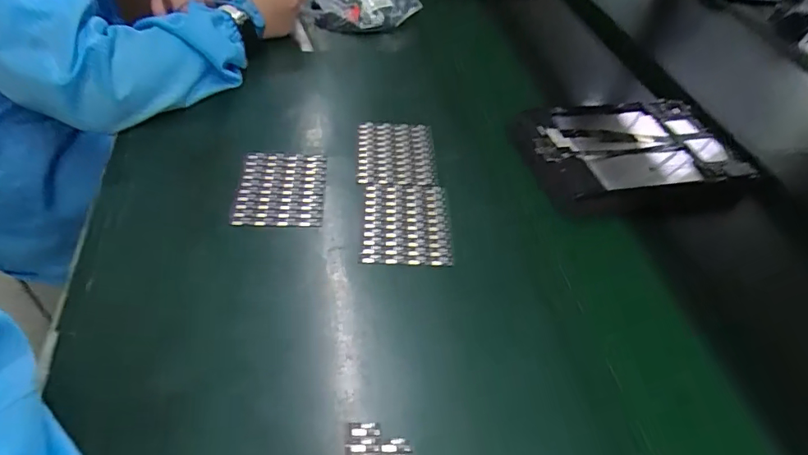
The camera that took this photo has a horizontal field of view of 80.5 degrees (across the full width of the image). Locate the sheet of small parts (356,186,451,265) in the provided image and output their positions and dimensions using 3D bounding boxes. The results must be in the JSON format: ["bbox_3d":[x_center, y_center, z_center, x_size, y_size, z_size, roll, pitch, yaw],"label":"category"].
[{"bbox_3d":[0.003,-0.006,0.461,0.082,0.004,0.105,5,48,-5],"label":"sheet of small parts"}]

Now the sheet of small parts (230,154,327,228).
[{"bbox_3d":[-0.123,-0.040,0.477,0.085,0.011,0.099,2,48,-9],"label":"sheet of small parts"}]

